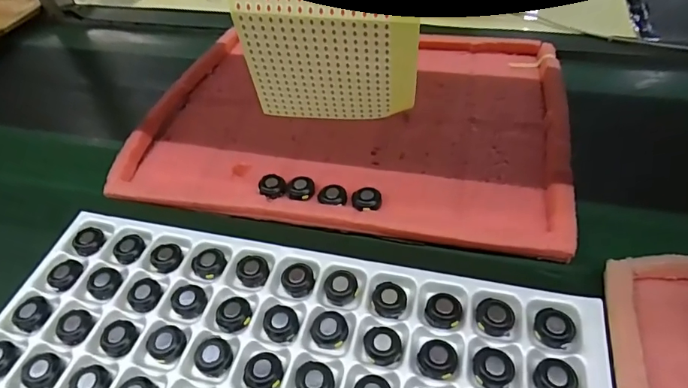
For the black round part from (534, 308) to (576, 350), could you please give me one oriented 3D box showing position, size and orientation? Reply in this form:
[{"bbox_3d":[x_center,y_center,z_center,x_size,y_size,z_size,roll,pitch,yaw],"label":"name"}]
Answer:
[{"bbox_3d":[0.169,0.107,0.371,0.029,0.012,0.031,-2,47,2],"label":"black round part"}]

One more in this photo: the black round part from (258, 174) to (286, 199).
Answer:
[{"bbox_3d":[-0.079,-0.008,0.509,0.029,0.011,0.030,-2,47,2],"label":"black round part"}]

